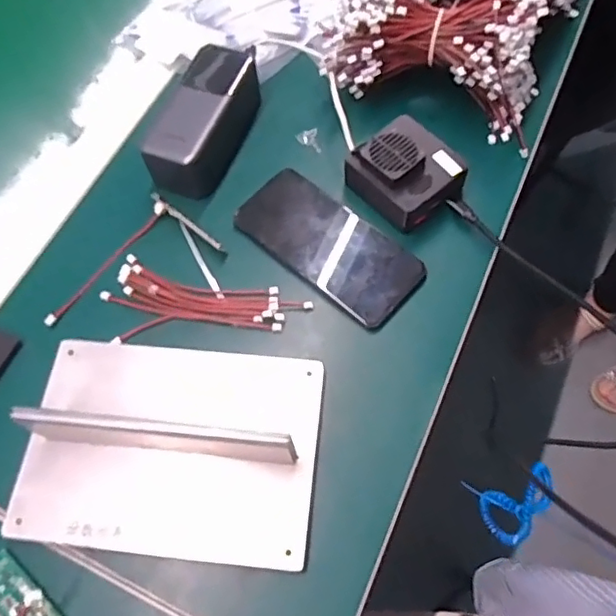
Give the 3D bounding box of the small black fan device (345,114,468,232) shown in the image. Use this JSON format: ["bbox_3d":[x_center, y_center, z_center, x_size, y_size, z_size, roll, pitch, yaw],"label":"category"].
[{"bbox_3d":[0.080,-0.115,0.472,0.071,0.039,0.078,-37,66,-14],"label":"small black fan device"}]

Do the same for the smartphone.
[{"bbox_3d":[0.017,-0.053,0.468,0.154,0.015,0.070,37,71,21],"label":"smartphone"}]

